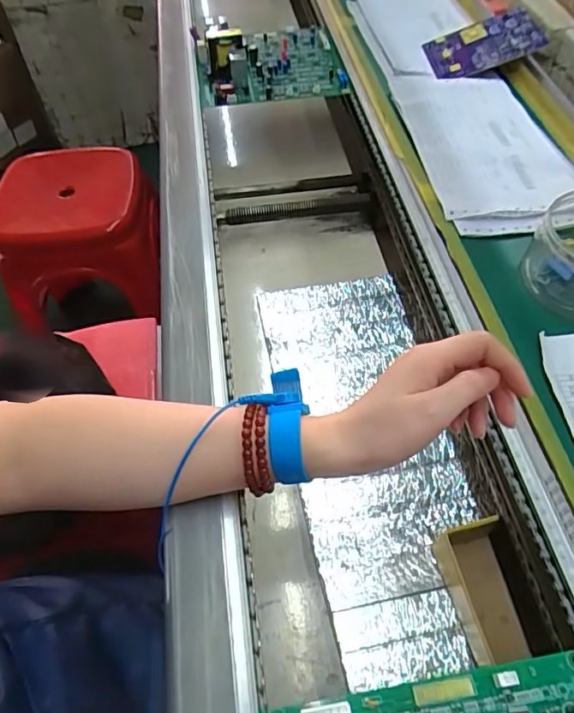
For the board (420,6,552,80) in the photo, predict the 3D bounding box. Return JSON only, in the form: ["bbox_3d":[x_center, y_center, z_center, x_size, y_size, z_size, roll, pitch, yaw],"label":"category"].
[{"bbox_3d":[0.236,-0.377,0.628,0.125,0.010,0.088,-13,59,13],"label":"board"}]

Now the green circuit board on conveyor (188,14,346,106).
[{"bbox_3d":[-0.026,-0.384,0.668,0.177,0.046,0.170,-8,56,-5],"label":"green circuit board on conveyor"}]

